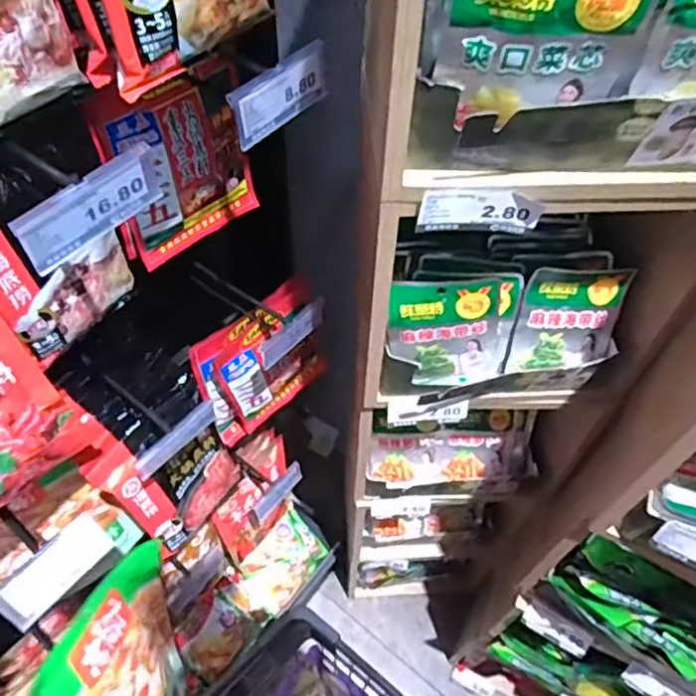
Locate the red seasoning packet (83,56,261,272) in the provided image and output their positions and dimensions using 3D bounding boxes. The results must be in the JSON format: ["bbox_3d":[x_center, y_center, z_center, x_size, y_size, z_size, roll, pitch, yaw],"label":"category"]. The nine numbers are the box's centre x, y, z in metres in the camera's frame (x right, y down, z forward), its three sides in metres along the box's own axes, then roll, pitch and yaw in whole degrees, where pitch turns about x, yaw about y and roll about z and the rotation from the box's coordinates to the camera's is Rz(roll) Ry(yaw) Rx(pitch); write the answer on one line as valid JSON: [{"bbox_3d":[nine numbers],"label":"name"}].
[{"bbox_3d":[-0.165,-0.189,0.621,0.152,0.199,0.036,-32,61,-22],"label":"red seasoning packet"}]

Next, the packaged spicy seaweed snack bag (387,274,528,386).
[{"bbox_3d":[0.106,-0.014,0.601,0.129,0.130,0.040,-9,55,-7],"label":"packaged spicy seaweed snack bag"}]

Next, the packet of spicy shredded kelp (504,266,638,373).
[{"bbox_3d":[0.228,-0.028,0.617,0.112,0.112,0.018,0,28,-5],"label":"packet of spicy shredded kelp"}]

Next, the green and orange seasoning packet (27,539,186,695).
[{"bbox_3d":[-0.235,0.350,0.634,0.029,0.247,0.193,-2,22,17],"label":"green and orange seasoning packet"}]

